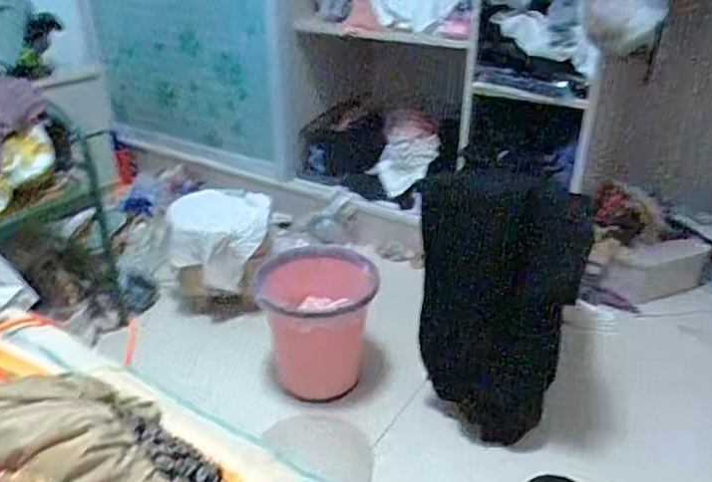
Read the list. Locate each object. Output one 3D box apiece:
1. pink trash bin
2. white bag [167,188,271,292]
[{"bbox_3d":[-0.101,0.203,1.334,0.261,0.295,0.234,13,31,21],"label":"pink trash bin"},{"bbox_3d":[-0.360,-0.012,1.523,0.252,0.221,0.128,-3,29,-6],"label":"white bag"}]

